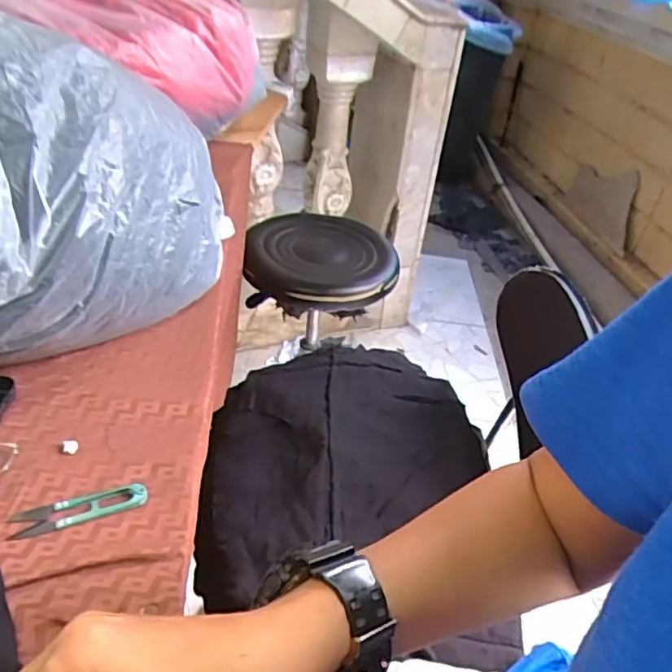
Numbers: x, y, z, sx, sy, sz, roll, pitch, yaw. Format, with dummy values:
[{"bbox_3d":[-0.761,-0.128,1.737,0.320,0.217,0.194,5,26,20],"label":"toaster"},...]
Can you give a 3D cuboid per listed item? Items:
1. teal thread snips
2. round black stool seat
[{"bbox_3d":[-0.201,0.135,0.467,0.099,0.006,0.027,-12,41,-24],"label":"teal thread snips"},{"bbox_3d":[-0.031,-0.158,1.183,0.293,0.051,0.312,2,37,-7],"label":"round black stool seat"}]

